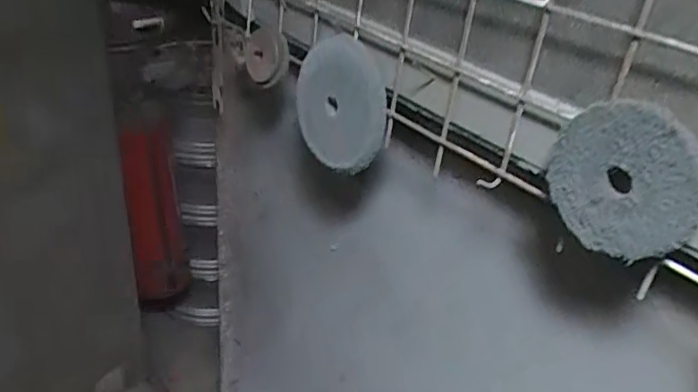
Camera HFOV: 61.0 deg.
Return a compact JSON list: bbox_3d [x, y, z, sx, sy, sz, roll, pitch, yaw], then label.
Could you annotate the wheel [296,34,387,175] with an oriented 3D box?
[{"bbox_3d":[-0.008,-0.076,0.494,0.025,0.106,0.111,-9,23,-36],"label":"wheel"}]

